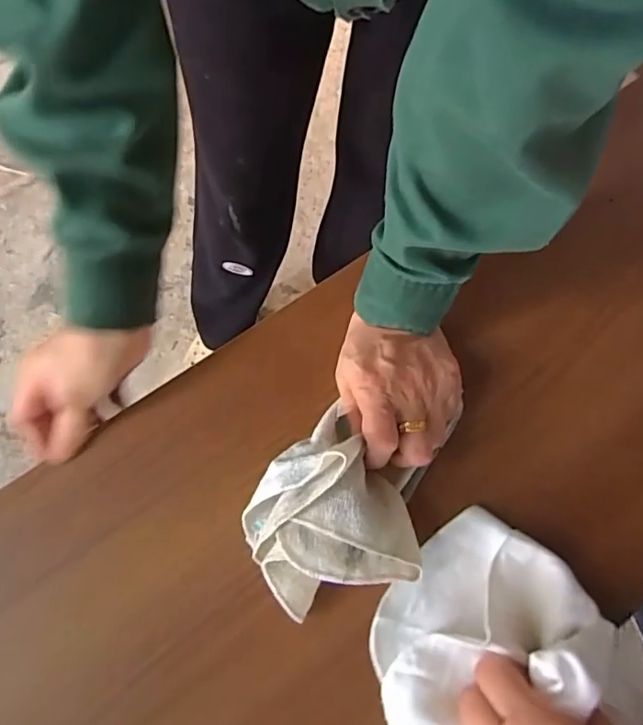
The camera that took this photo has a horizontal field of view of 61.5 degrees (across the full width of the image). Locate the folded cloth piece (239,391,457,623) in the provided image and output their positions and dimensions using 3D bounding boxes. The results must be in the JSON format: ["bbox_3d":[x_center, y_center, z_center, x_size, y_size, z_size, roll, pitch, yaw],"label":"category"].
[{"bbox_3d":[0.008,0.098,0.335,0.109,0.055,0.108,-42,78,-11],"label":"folded cloth piece"}]

